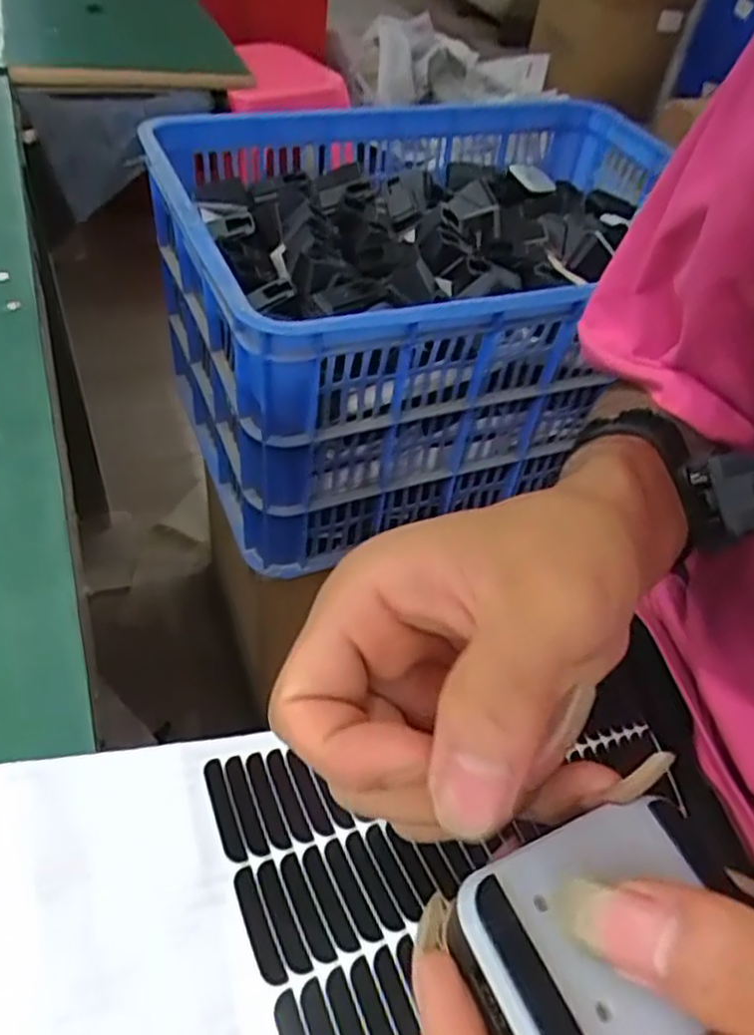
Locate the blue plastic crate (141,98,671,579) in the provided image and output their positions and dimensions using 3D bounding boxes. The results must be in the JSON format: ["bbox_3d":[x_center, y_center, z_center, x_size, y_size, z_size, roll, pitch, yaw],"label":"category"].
[{"bbox_3d":[0.070,-0.242,0.814,0.551,0.279,0.389,-15,52,-17],"label":"blue plastic crate"}]

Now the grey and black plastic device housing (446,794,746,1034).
[{"bbox_3d":[0.048,0.085,0.151,0.063,0.015,0.043,-13,52,-16],"label":"grey and black plastic device housing"}]

